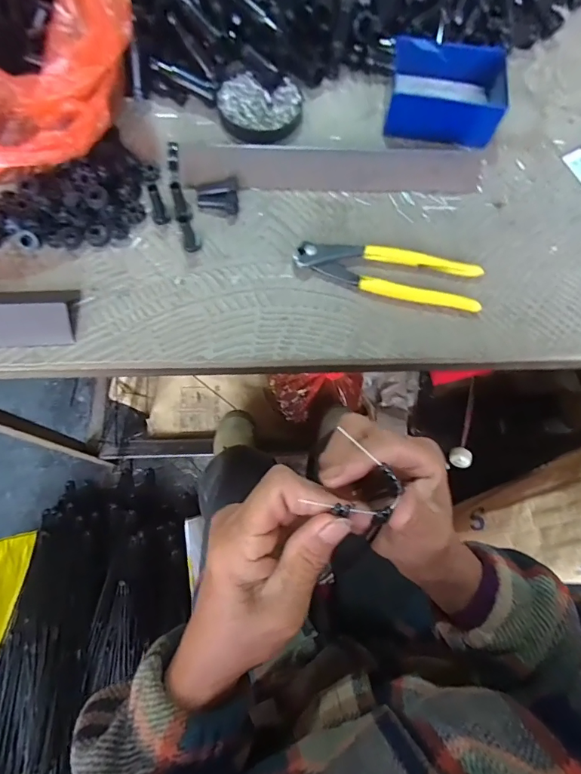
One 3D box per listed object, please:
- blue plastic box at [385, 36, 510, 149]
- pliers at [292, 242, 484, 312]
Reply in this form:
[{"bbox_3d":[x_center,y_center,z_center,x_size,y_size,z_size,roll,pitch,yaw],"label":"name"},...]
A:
[{"bbox_3d":[0.156,-0.295,0.440,0.113,0.039,0.095,8,73,0],"label":"blue plastic box"},{"bbox_3d":[0.085,-0.101,0.385,0.160,0.012,0.045,12,73,1],"label":"pliers"}]

